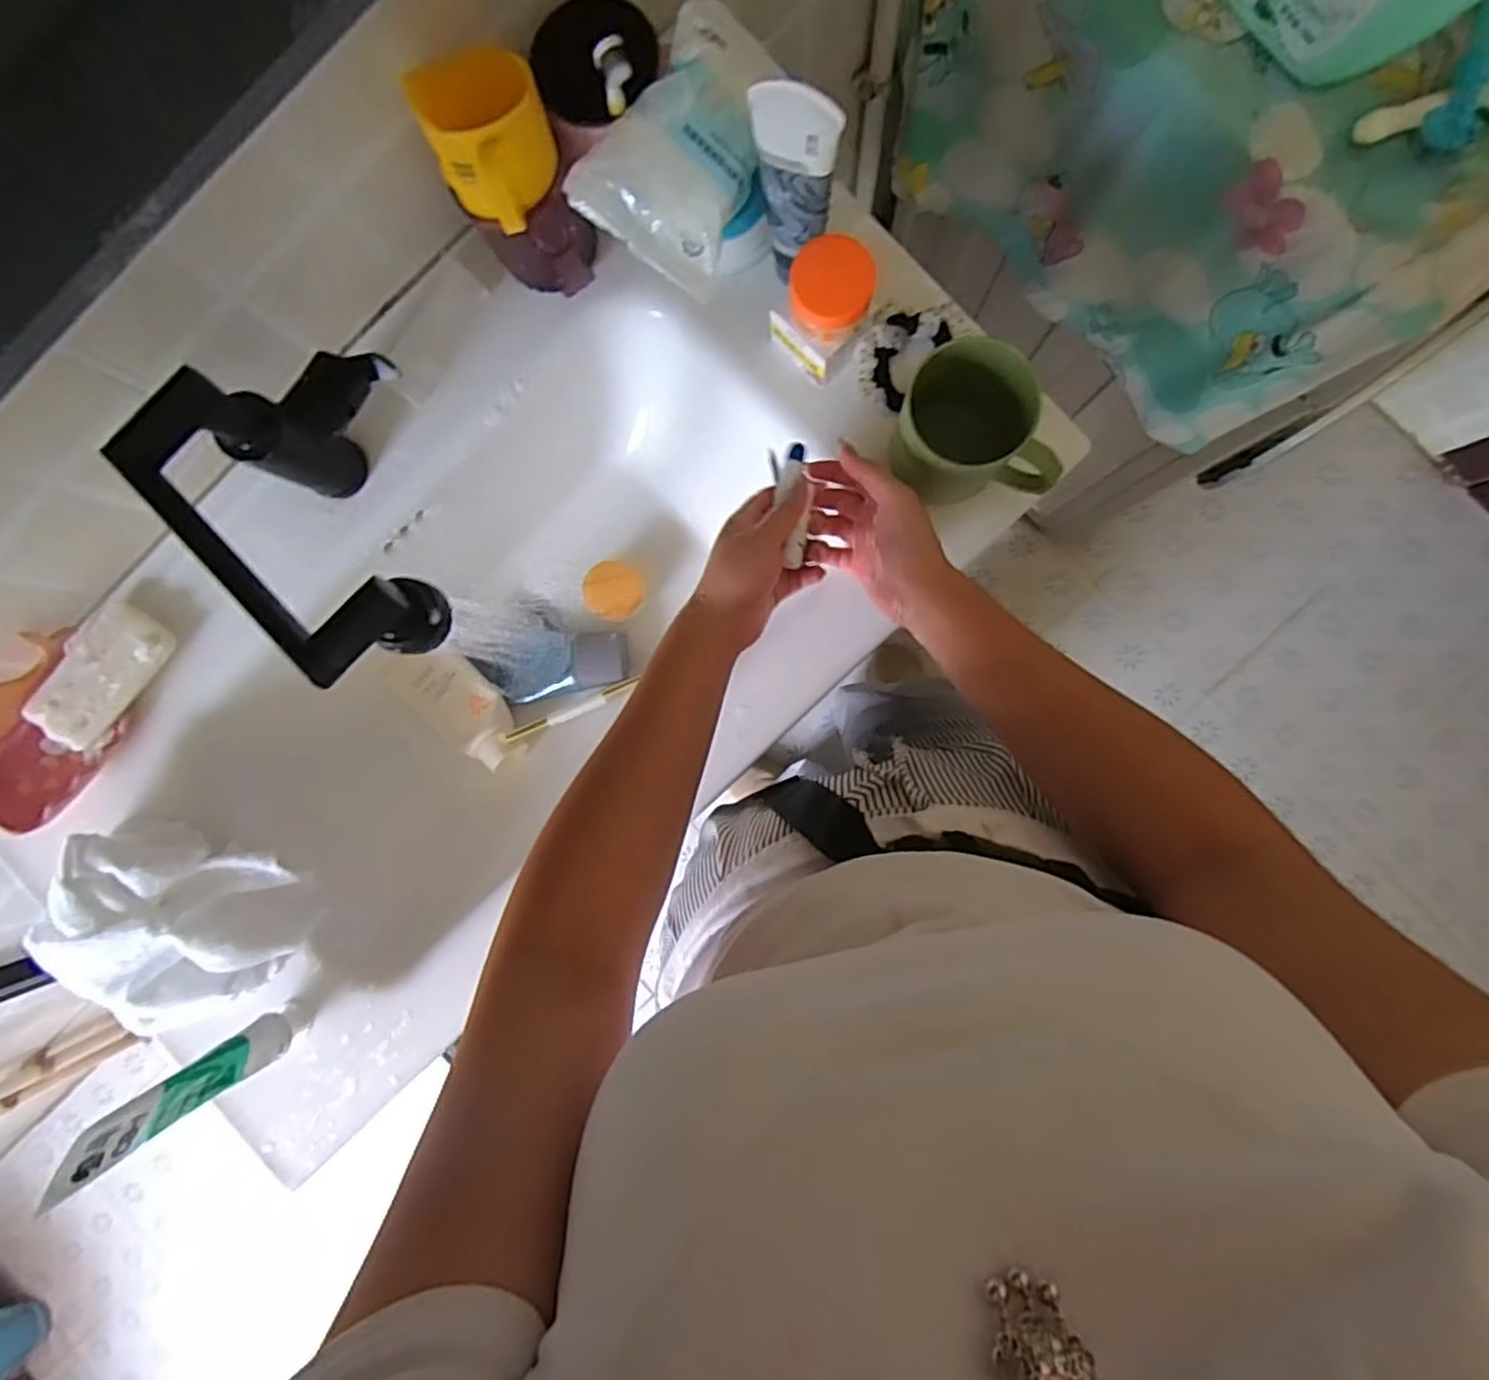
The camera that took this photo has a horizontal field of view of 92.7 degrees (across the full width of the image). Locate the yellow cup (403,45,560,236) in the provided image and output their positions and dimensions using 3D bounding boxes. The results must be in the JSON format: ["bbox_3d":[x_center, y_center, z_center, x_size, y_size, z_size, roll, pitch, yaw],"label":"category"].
[{"bbox_3d":[-0.155,-0.341,0.448,0.074,0.062,0.079,0,90,5],"label":"yellow cup"}]

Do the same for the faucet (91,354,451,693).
[{"bbox_3d":[-0.258,-0.127,0.490,0.148,0.165,0.226,-43,87,3],"label":"faucet"}]

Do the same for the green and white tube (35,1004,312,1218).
[{"bbox_3d":[-0.384,0.274,0.498,0.024,0.185,0.048,20,92,8],"label":"green and white tube"}]

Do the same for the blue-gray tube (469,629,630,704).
[{"bbox_3d":[-0.184,-0.028,0.688,0.145,0.031,0.063,-12,89,5],"label":"blue-gray tube"}]

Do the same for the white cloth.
[{"bbox_3d":[-0.466,0.199,0.576,0.189,0.071,0.163,15,91,4],"label":"white cloth"}]

